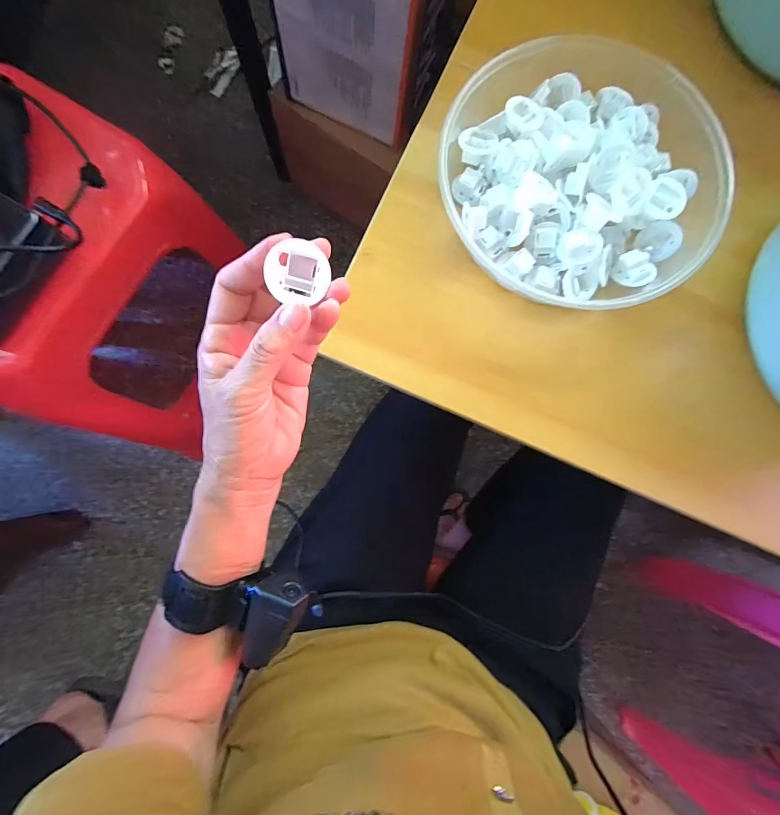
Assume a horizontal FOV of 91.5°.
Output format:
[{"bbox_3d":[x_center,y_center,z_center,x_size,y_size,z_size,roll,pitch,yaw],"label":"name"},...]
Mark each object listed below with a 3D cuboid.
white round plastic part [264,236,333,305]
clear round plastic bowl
[{"bbox_3d":[-0.047,-0.071,0.200,0.029,0.010,0.029,34,104,-11],"label":"white round plastic part"},{"bbox_3d":[0.158,-0.197,0.316,0.224,0.044,0.215,0,84,-4],"label":"clear round plastic bowl"}]

